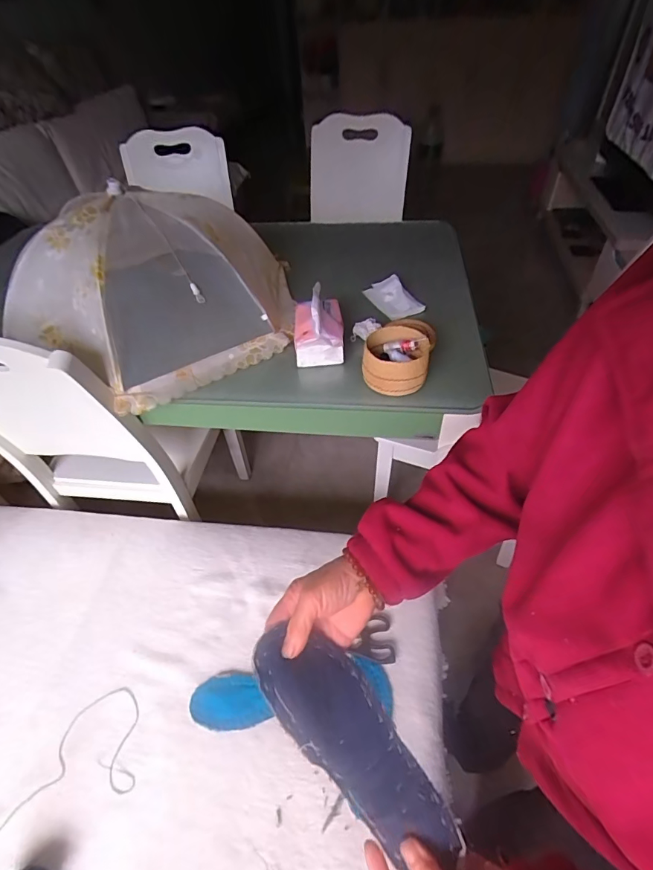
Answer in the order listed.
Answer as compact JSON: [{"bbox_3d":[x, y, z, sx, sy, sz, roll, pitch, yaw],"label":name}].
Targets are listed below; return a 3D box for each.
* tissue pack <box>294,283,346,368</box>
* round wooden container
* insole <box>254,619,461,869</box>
[{"bbox_3d":[-0.017,-0.210,0.819,0.094,0.095,0.139,-3,47,0],"label":"tissue pack"},{"bbox_3d":[0.127,-0.140,0.756,0.117,0.069,0.134,8,48,10],"label":"round wooden container"},{"bbox_3d":[0.021,0.257,0.373,0.074,0.025,0.210,-37,68,-28],"label":"insole"}]

